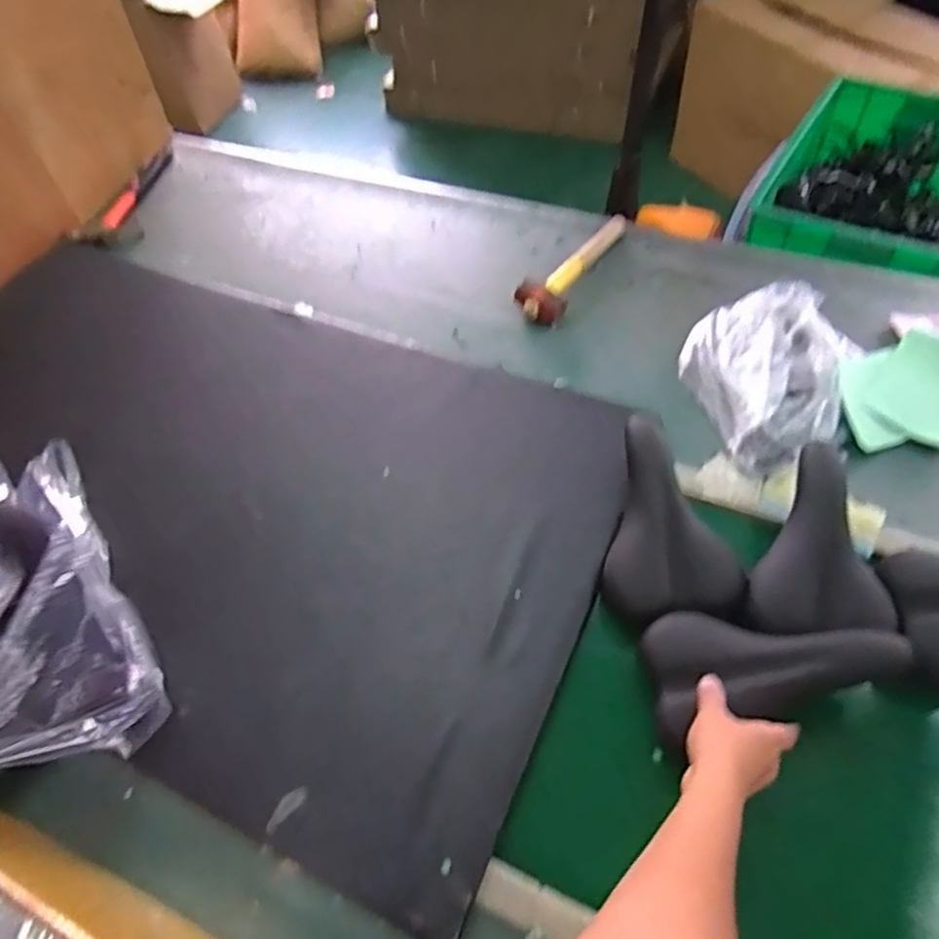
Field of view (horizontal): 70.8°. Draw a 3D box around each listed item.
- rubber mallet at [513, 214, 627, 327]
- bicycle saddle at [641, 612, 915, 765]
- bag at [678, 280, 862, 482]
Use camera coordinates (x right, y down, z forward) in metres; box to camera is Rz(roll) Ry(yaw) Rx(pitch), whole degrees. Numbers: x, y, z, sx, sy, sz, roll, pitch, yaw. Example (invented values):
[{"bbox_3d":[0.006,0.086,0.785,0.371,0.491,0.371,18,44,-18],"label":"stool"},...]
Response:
[{"bbox_3d":[0.174,-0.359,1.144,0.083,0.042,0.279,26,63,20],"label":"rubber mallet"},{"bbox_3d":[0.317,0.221,0.696,0.243,0.064,0.137,-9,56,18],"label":"bicycle saddle"},{"bbox_3d":[0.437,-0.133,0.957,0.219,0.091,0.283,-13,57,-3],"label":"bag"}]

